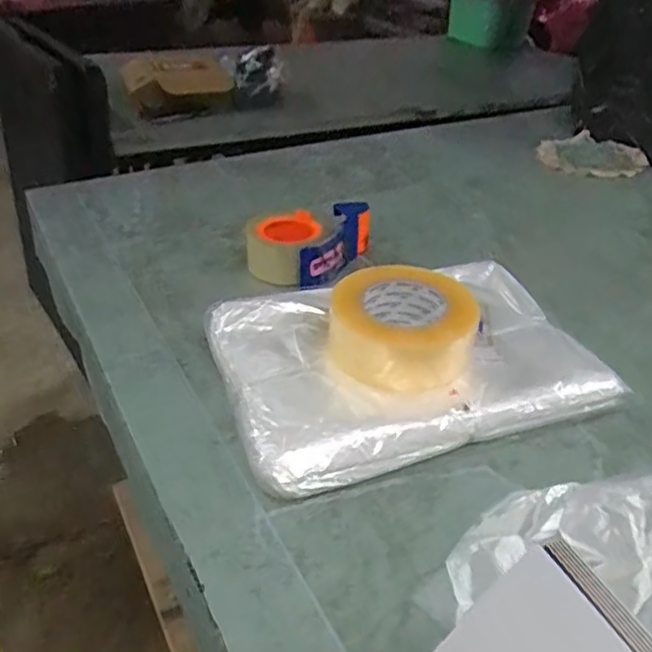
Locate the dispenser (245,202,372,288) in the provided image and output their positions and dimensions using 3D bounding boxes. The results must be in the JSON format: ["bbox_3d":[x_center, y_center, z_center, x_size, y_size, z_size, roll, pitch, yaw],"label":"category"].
[{"bbox_3d":[-0.024,-0.107,0.784,0.113,0.062,0.154,19,37,24],"label":"dispenser"}]

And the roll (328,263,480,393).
[{"bbox_3d":[0.070,-0.009,0.589,0.132,0.058,0.140,5,36,4],"label":"roll"}]

